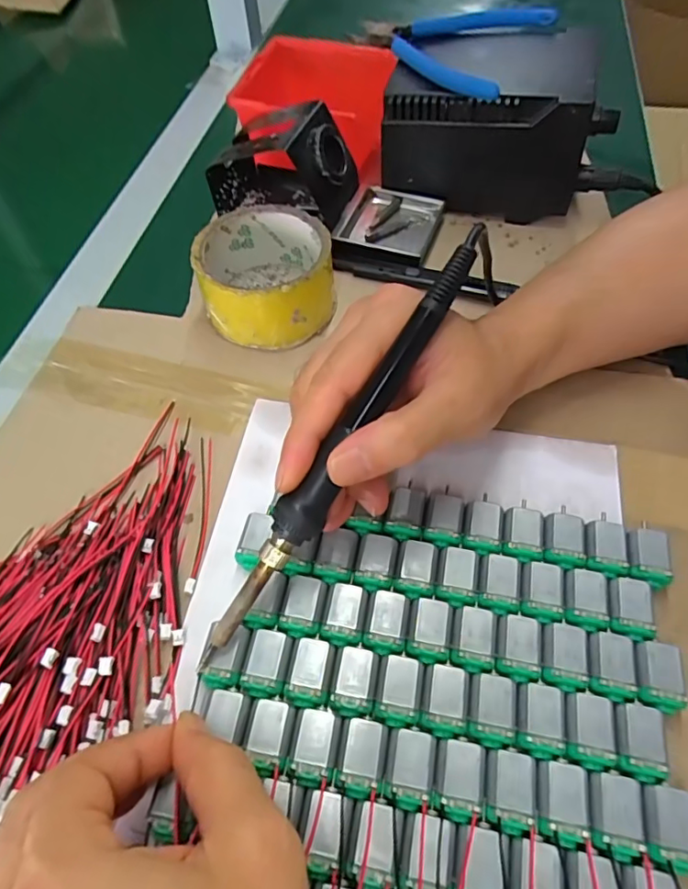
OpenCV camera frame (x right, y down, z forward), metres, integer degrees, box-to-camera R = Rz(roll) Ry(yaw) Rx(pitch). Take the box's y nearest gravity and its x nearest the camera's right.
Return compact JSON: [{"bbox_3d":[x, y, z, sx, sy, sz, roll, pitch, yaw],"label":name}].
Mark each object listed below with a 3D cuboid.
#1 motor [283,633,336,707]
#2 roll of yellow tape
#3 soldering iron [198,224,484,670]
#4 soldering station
[{"bbox_3d":[-0.014,0.098,0.234,0.018,0.011,0.027,7,57,8],"label":"motor"},{"bbox_3d":[-0.051,-0.107,0.349,0.082,0.052,0.083,-1,57,2],"label":"roll of yellow tape"},{"bbox_3d":[0.004,-0.003,0.231,0.017,0.028,0.224,31,87,20],"label":"soldering iron"},{"bbox_3d":[0.117,-0.243,0.406,0.157,0.085,0.109,12,58,11],"label":"soldering station"}]

